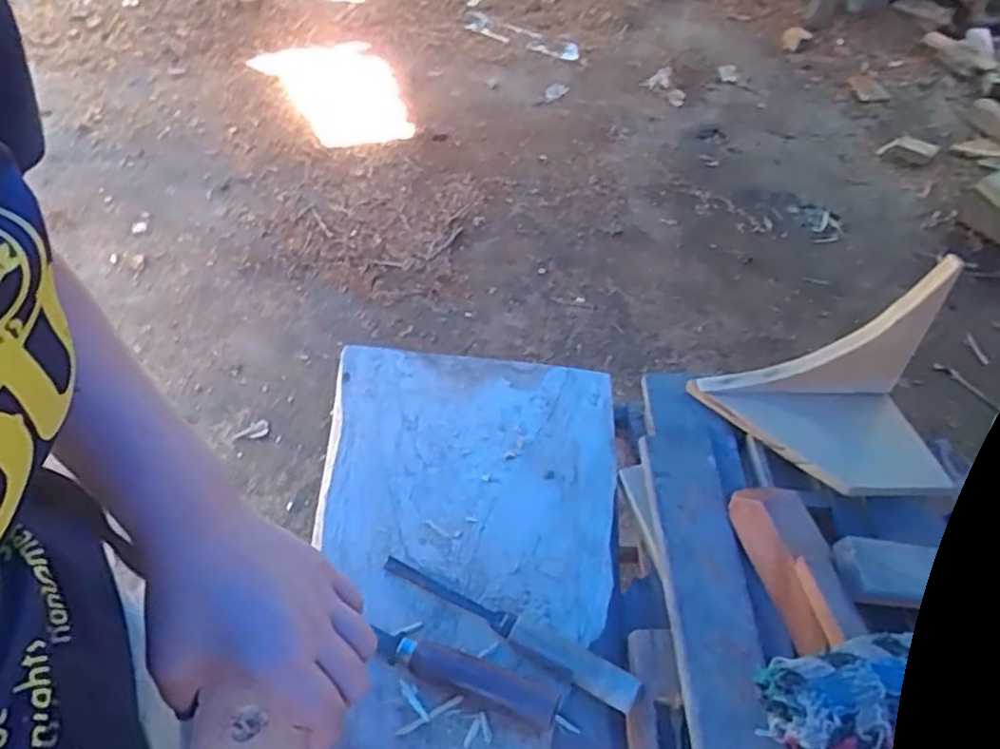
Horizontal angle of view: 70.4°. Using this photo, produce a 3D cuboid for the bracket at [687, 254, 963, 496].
[{"bbox_3d":[0.318,0.018,0.647,0.207,0.151,0.160,-5,54,-9],"label":"bracket"}]

